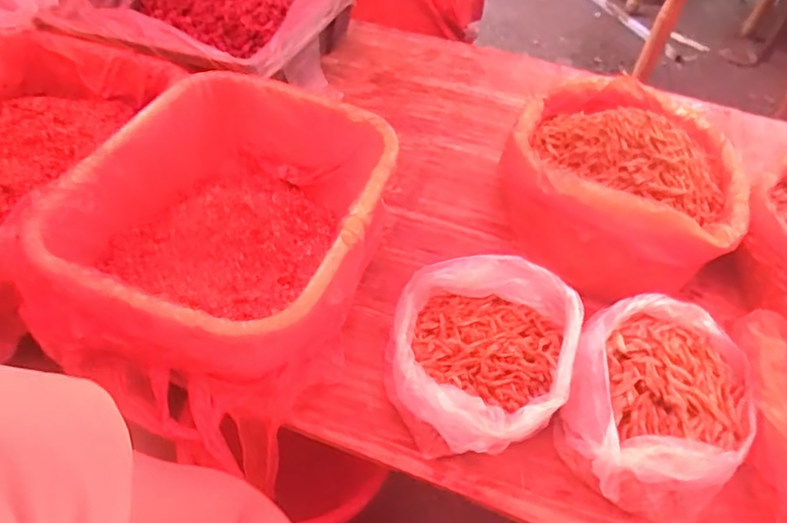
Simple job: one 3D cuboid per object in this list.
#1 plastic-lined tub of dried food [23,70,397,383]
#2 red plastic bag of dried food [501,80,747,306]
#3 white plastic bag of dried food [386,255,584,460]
[{"bbox_3d":[-0.177,-0.044,0.702,0.303,0.147,0.386,16,47,9],"label":"plastic-lined tub of dried food"},{"bbox_3d":[0.306,-0.113,0.812,0.300,0.113,0.346,30,50,21],"label":"red plastic bag of dried food"},{"bbox_3d":[0.095,0.095,0.643,0.193,0.069,0.207,5,46,-1],"label":"white plastic bag of dried food"}]

